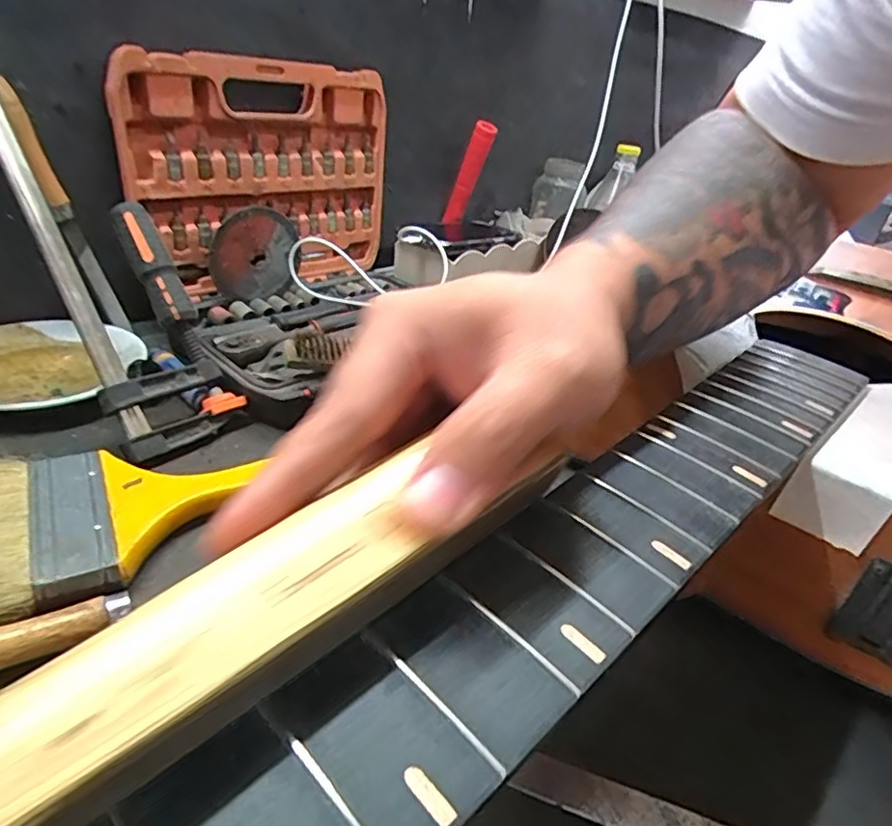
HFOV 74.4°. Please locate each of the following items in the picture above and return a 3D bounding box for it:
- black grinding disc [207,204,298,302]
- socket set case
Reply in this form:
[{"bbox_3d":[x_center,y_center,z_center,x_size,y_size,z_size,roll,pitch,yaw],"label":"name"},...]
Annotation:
[{"bbox_3d":[-0.177,-0.144,0.537,0.075,0.082,0.009,-9,32,-44],"label":"black grinding disc"},{"bbox_3d":[-0.163,-0.213,0.538,0.045,0.188,0.252,29,37,30],"label":"socket set case"}]

